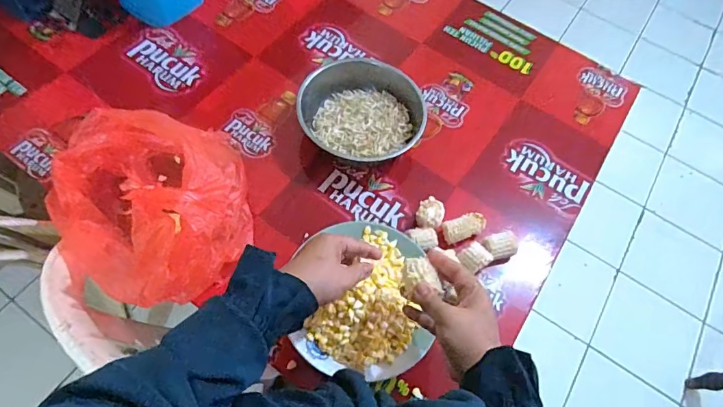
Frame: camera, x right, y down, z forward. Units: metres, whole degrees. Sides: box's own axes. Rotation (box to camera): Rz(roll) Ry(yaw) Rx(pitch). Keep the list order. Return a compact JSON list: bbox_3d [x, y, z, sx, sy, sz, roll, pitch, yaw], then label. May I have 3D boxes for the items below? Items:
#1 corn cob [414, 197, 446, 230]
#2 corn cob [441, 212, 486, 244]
[{"bbox_3d":[0.101,0.019,0.651,0.040,0.040,0.047,18,64,4],"label":"corn cob"},{"bbox_3d":[0.153,0.038,0.653,0.064,0.034,0.031,-17,66,-13],"label":"corn cob"}]

